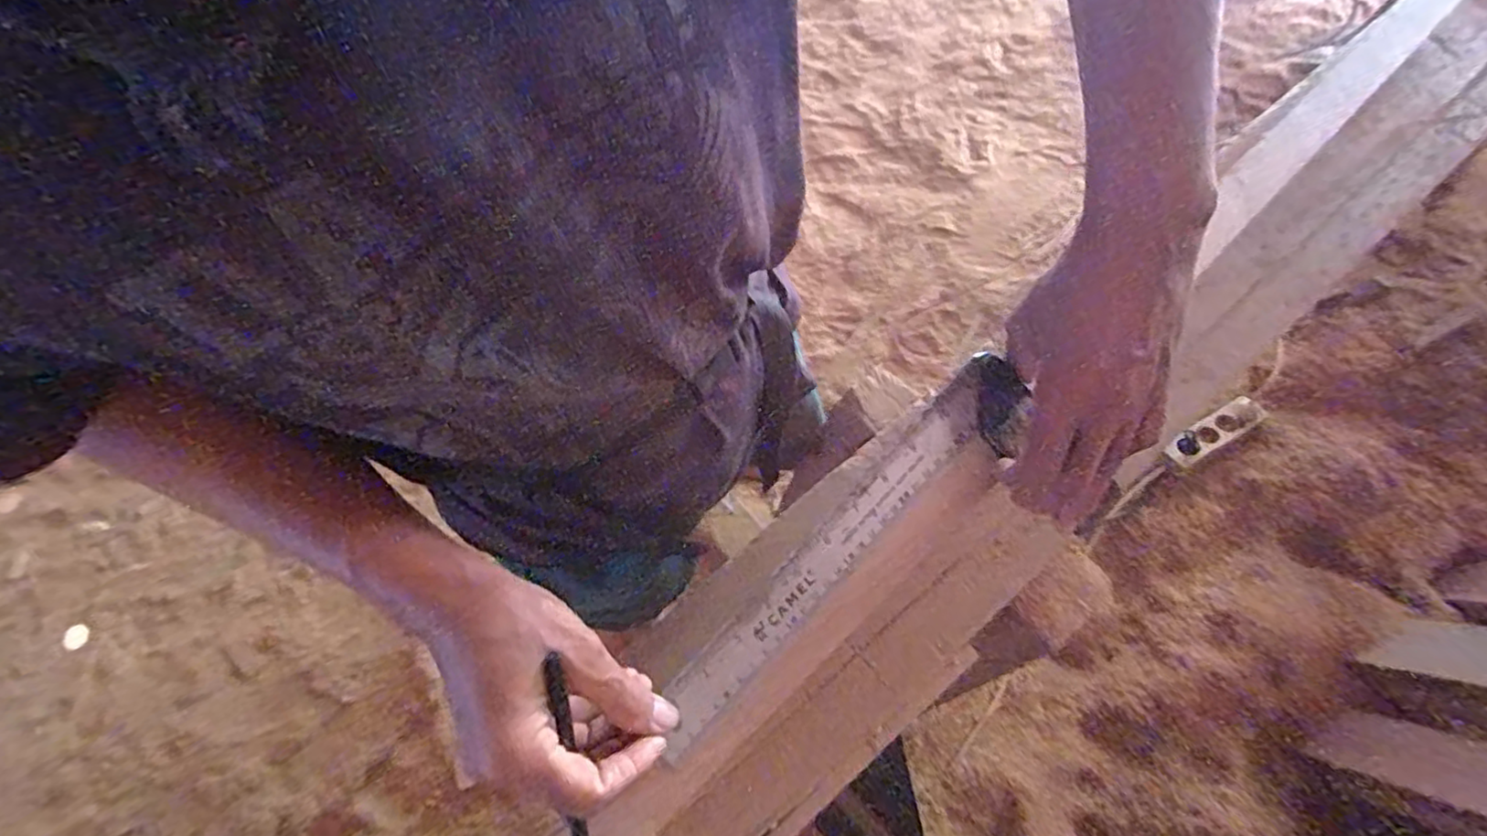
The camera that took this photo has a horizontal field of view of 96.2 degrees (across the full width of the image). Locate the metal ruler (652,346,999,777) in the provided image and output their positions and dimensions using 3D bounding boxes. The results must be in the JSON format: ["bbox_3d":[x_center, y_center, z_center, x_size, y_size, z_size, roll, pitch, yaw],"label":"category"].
[{"bbox_3d":[0.054,0.071,0.381,0.031,0.006,0.281,44,82,1],"label":"metal ruler"}]

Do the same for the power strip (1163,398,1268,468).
[{"bbox_3d":[0.797,0.025,1.136,0.156,0.027,0.050,-36,75,7],"label":"power strip"}]

